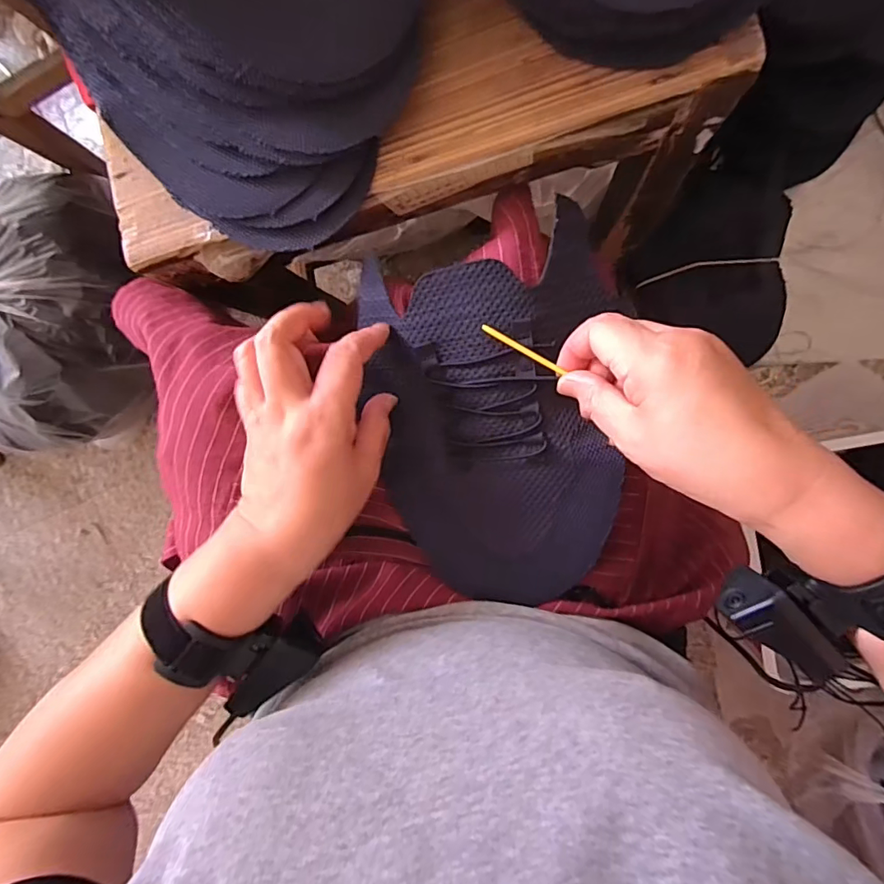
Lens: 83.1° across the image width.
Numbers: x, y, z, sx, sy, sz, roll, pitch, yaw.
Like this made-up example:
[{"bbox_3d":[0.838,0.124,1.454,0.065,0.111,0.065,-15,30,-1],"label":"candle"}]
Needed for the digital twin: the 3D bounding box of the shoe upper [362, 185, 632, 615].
[{"bbox_3d":[0.027,-0.009,0.329,0.165,0.042,0.239,-3,95,9],"label":"shoe upper"}]

